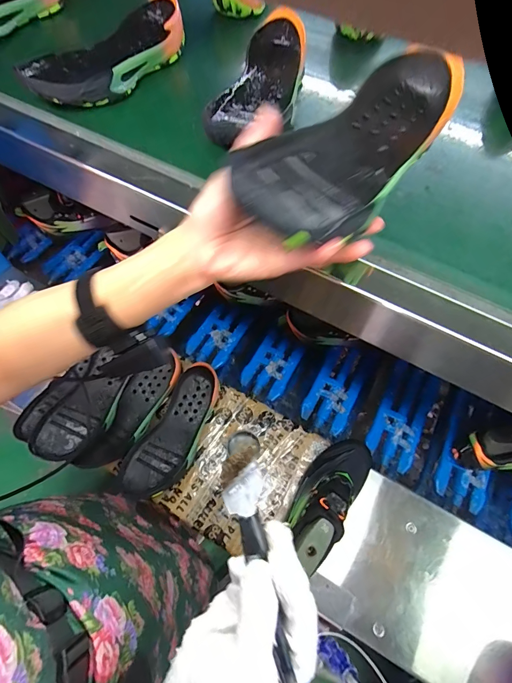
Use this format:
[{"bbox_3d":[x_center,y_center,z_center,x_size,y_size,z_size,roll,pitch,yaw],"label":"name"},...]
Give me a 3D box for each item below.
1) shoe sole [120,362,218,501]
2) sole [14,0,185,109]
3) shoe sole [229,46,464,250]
[{"bbox_3d":[-0.139,0.158,0.618,0.095,0.030,0.245,28,65,12],"label":"shoe sole"},{"bbox_3d":[-0.198,-0.387,0.471,0.097,0.058,0.231,32,66,14],"label":"sole"},{"bbox_3d":[0.085,-0.158,0.283,0.091,0.037,0.242,40,71,17],"label":"shoe sole"}]

